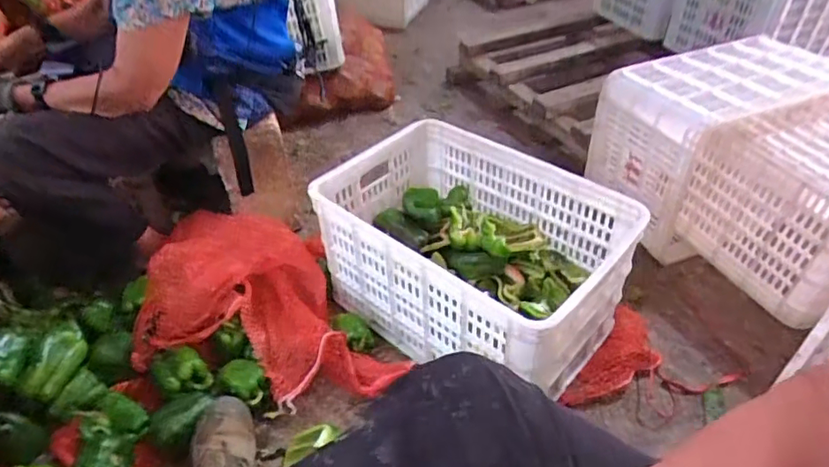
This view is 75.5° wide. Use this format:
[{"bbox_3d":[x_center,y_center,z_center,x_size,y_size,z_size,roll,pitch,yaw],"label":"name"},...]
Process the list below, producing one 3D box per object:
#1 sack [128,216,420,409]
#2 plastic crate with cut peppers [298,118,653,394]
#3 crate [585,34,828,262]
[{"bbox_3d":[-0.268,0.126,1.076,0.558,0.132,0.361,8,43,12],"label":"sack"},{"bbox_3d":[0.099,0.030,1.028,0.535,0.274,0.343,31,51,32],"label":"plastic crate with cut peppers"},{"bbox_3d":[0.649,-0.194,1.184,0.466,0.342,0.249,-17,43,-15],"label":"crate"}]

